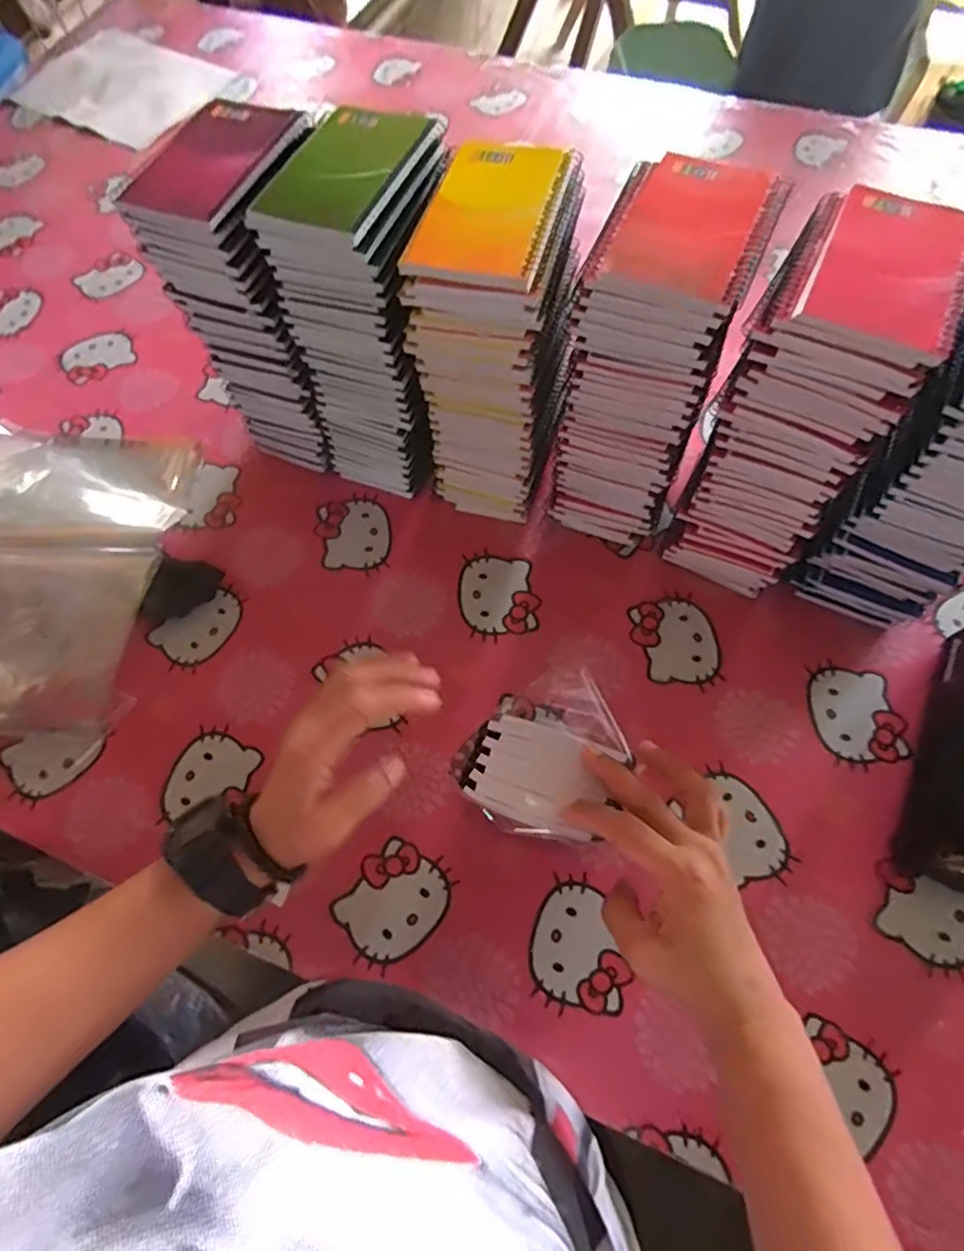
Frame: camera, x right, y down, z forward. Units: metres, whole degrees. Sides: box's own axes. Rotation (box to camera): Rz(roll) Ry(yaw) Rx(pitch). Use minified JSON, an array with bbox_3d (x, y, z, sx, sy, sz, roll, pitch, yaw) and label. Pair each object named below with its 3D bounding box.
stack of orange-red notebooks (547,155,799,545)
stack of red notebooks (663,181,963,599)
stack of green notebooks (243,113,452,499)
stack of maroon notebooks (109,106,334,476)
[{"bbox_3d":[0.129,-0.199,0.499,0.116,0.263,0.139,20,69,10],"label":"stack of orange-red notebooks"},{"bbox_3d":[0.236,-0.157,0.479,0.107,0.259,0.156,22,70,11],"label":"stack of red notebooks"},{"bbox_3d":[-0.087,-0.252,0.537,0.108,0.259,0.145,14,68,8],"label":"stack of green notebooks"},{"bbox_3d":[-0.187,-0.280,0.558,0.111,0.260,0.130,17,69,9],"label":"stack of maroon notebooks"}]

